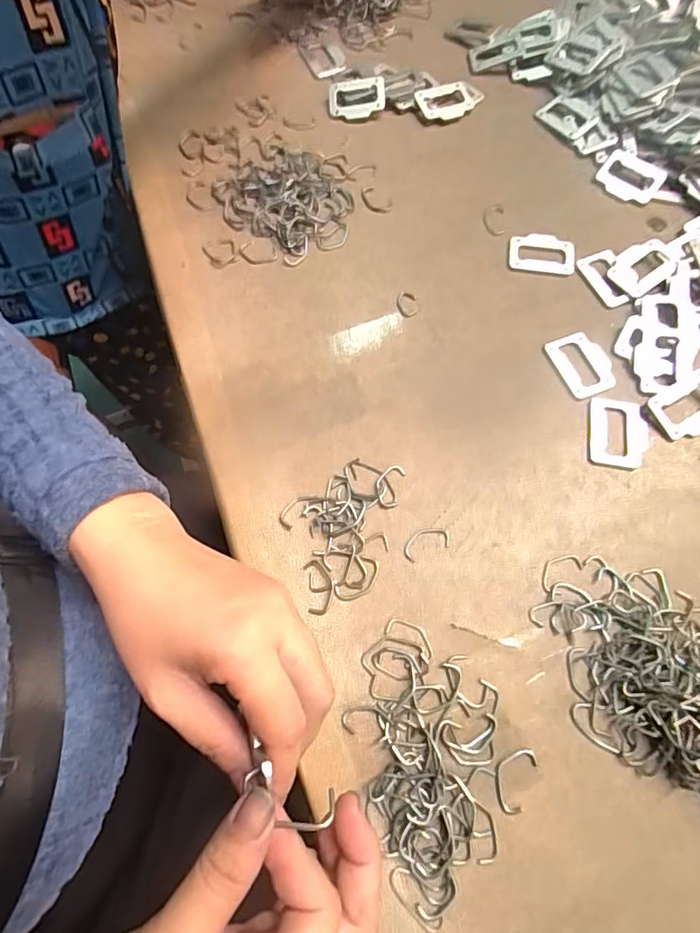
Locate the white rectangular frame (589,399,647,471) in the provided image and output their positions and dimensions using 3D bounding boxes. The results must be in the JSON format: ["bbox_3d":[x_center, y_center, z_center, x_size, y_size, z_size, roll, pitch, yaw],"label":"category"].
[{"bbox_3d":[0.189,-0.024,0.351,0.040,0.004,0.052,11,69,4],"label":"white rectangular frame"}]

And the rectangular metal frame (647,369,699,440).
[{"bbox_3d":[0.240,-0.043,0.351,0.051,0.010,0.037,-28,71,-10],"label":"rectangular metal frame"}]

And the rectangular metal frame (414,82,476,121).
[{"bbox_3d":[0.092,-0.346,0.474,0.054,0.005,0.036,-26,89,-10],"label":"rectangular metal frame"}]

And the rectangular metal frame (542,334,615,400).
[{"bbox_3d":[0.174,-0.077,0.371,0.040,0.004,0.050,-20,70,-7],"label":"rectangular metal frame"}]

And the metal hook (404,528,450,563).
[{"bbox_3d":[0.050,0.049,0.326,0.032,0.004,0.017,-23,70,-9],"label":"metal hook"}]

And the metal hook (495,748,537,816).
[{"bbox_3d":[0.090,0.172,0.275,0.020,0.004,0.034,27,71,10],"label":"metal hook"}]

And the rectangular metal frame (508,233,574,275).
[{"bbox_3d":[0.157,-0.174,0.408,0.053,0.004,0.035,8,69,3],"label":"rectangular metal frame"}]

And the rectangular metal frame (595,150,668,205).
[{"bbox_3d":[0.246,-0.254,0.438,0.051,0.006,0.044,38,73,14],"label":"rectangular metal frame"}]

